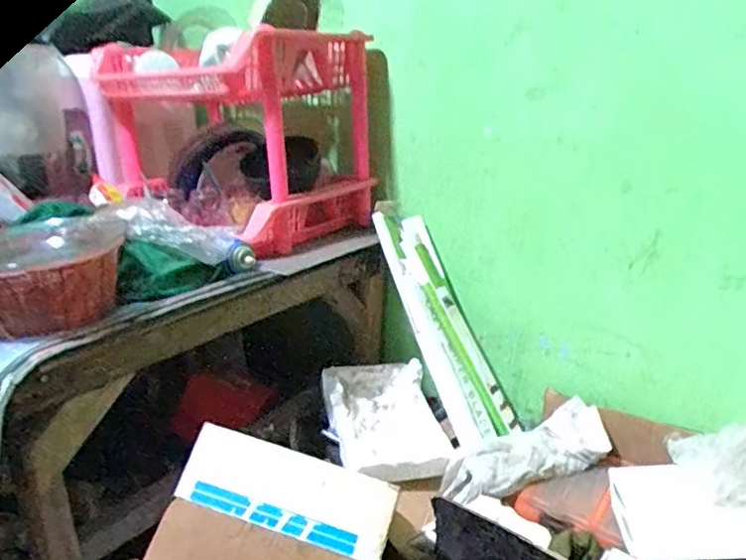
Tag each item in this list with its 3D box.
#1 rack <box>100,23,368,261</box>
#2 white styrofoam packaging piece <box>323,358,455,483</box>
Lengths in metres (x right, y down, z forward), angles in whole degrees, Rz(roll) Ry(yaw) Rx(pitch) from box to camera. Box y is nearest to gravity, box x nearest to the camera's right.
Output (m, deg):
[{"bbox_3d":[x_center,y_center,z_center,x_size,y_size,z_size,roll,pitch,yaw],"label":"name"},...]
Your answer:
[{"bbox_3d":[-0.263,-0.268,1.111,0.447,0.336,0.364,13,24,39],"label":"rack"},{"bbox_3d":[0.020,0.243,1.038,0.204,0.083,0.262,-6,18,-10],"label":"white styrofoam packaging piece"}]

